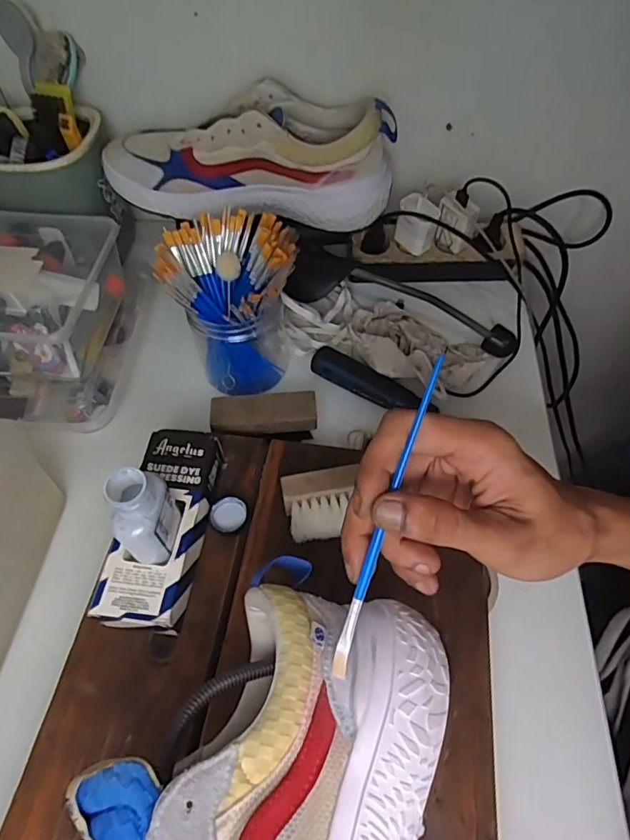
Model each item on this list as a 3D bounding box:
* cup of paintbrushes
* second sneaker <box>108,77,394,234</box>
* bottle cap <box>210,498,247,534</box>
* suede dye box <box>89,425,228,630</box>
[{"bbox_3d":[-0.074,-0.109,0.486,0.109,0.142,0.099,2,56,2],"label":"cup of paintbrushes"},{"bbox_3d":[-0.068,-0.270,0.526,0.293,0.094,0.086,3,57,3],"label":"second sneaker"},{"bbox_3d":[-0.066,0.075,0.401,0.028,0.014,0.024,-24,60,-15],"label":"bottle cap"},{"bbox_3d":[-0.109,0.080,0.380,0.058,0.038,0.146,5,57,3],"label":"suede dye box"}]

